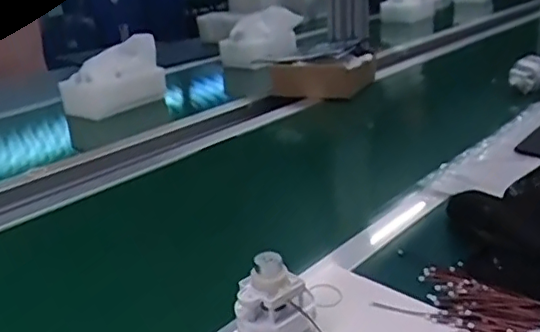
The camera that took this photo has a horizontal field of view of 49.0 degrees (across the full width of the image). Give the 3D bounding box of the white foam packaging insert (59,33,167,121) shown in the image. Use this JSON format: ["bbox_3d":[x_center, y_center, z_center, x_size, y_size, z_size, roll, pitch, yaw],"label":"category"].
[{"bbox_3d":[-0.363,-0.206,1.353,0.221,0.142,0.157,-12,23,-21],"label":"white foam packaging insert"}]

